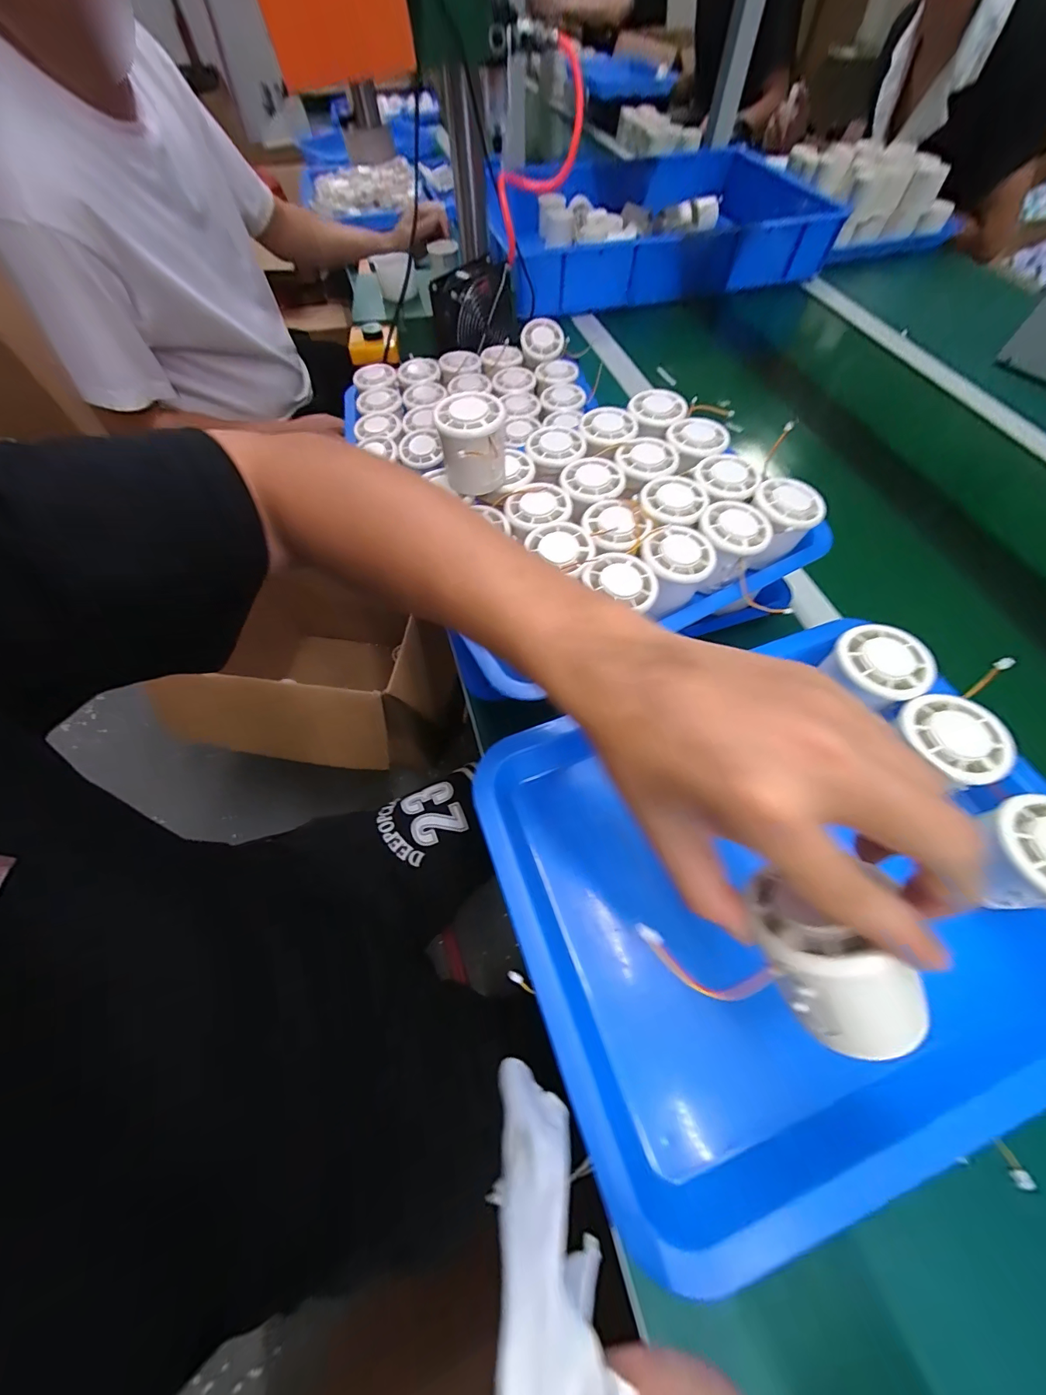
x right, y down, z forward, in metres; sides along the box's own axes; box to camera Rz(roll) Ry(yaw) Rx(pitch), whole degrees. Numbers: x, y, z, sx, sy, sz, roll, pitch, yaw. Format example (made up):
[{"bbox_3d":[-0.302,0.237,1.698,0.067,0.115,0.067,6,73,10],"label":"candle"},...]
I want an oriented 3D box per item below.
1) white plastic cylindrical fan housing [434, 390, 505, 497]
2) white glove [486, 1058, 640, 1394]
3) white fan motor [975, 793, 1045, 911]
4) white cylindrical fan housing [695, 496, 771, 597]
[{"bbox_3d":[-0.041,-0.208,0.367,0.051,0.056,0.048,-3,62,-1],"label":"white plastic cylindrical fan housing"},{"bbox_3d":[0.007,0.188,0.161,0.032,0.143,0.027,-7,91,-3],"label":"white glove"},{"bbox_3d":[0.282,0.087,0.249,0.058,0.042,0.055,0,62,1],"label":"white fan motor"},{"bbox_3d":[0.173,-0.129,0.375,0.054,0.043,0.060,-6,62,-2],"label":"white cylindrical fan housing"}]

